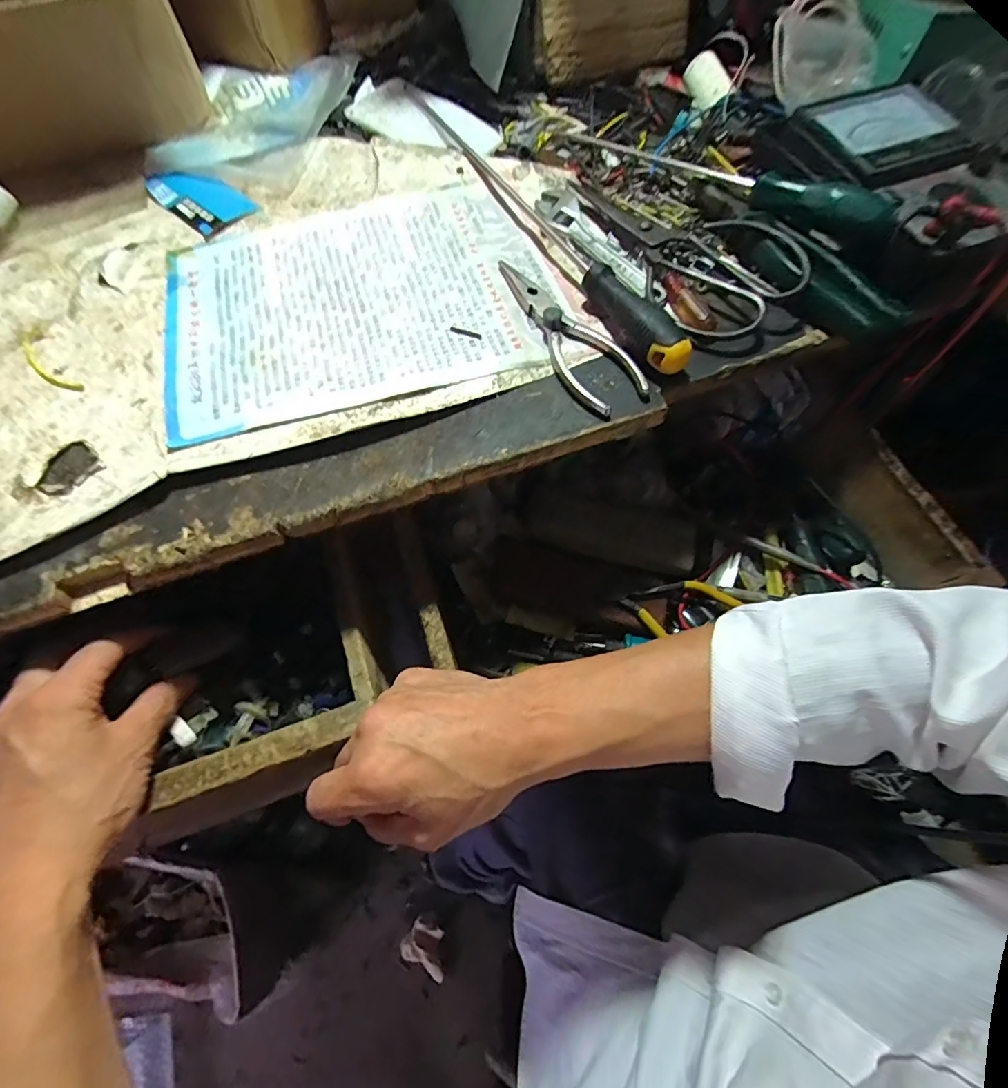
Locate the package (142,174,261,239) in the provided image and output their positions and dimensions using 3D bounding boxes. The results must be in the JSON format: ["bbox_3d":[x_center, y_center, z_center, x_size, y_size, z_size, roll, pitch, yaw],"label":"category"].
[{"bbox_3d":[-0.253,-0.291,0.414,0.088,0.005,0.054,40,71,16],"label":"package"}]

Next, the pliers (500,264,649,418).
[{"bbox_3d":[0.043,-0.151,0.339,0.047,0.017,0.154,-23,68,-11],"label":"pliers"}]

